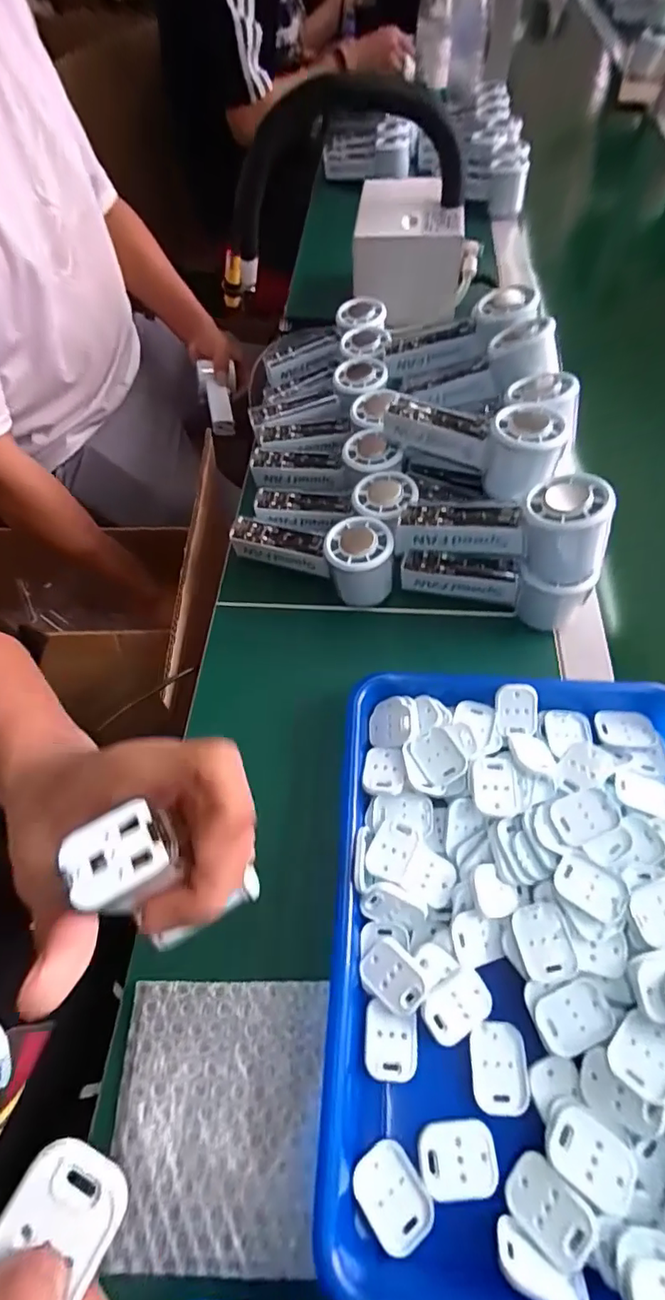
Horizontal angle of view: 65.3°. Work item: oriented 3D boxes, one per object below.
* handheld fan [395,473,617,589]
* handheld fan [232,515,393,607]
[{"bbox_3d":[0.128,-0.089,0.402,0.155,0.070,0.042,7,58,29],"label":"handheld fan"},{"bbox_3d":[-0.017,-0.094,0.460,0.154,0.055,0.051,25,64,16],"label":"handheld fan"}]

